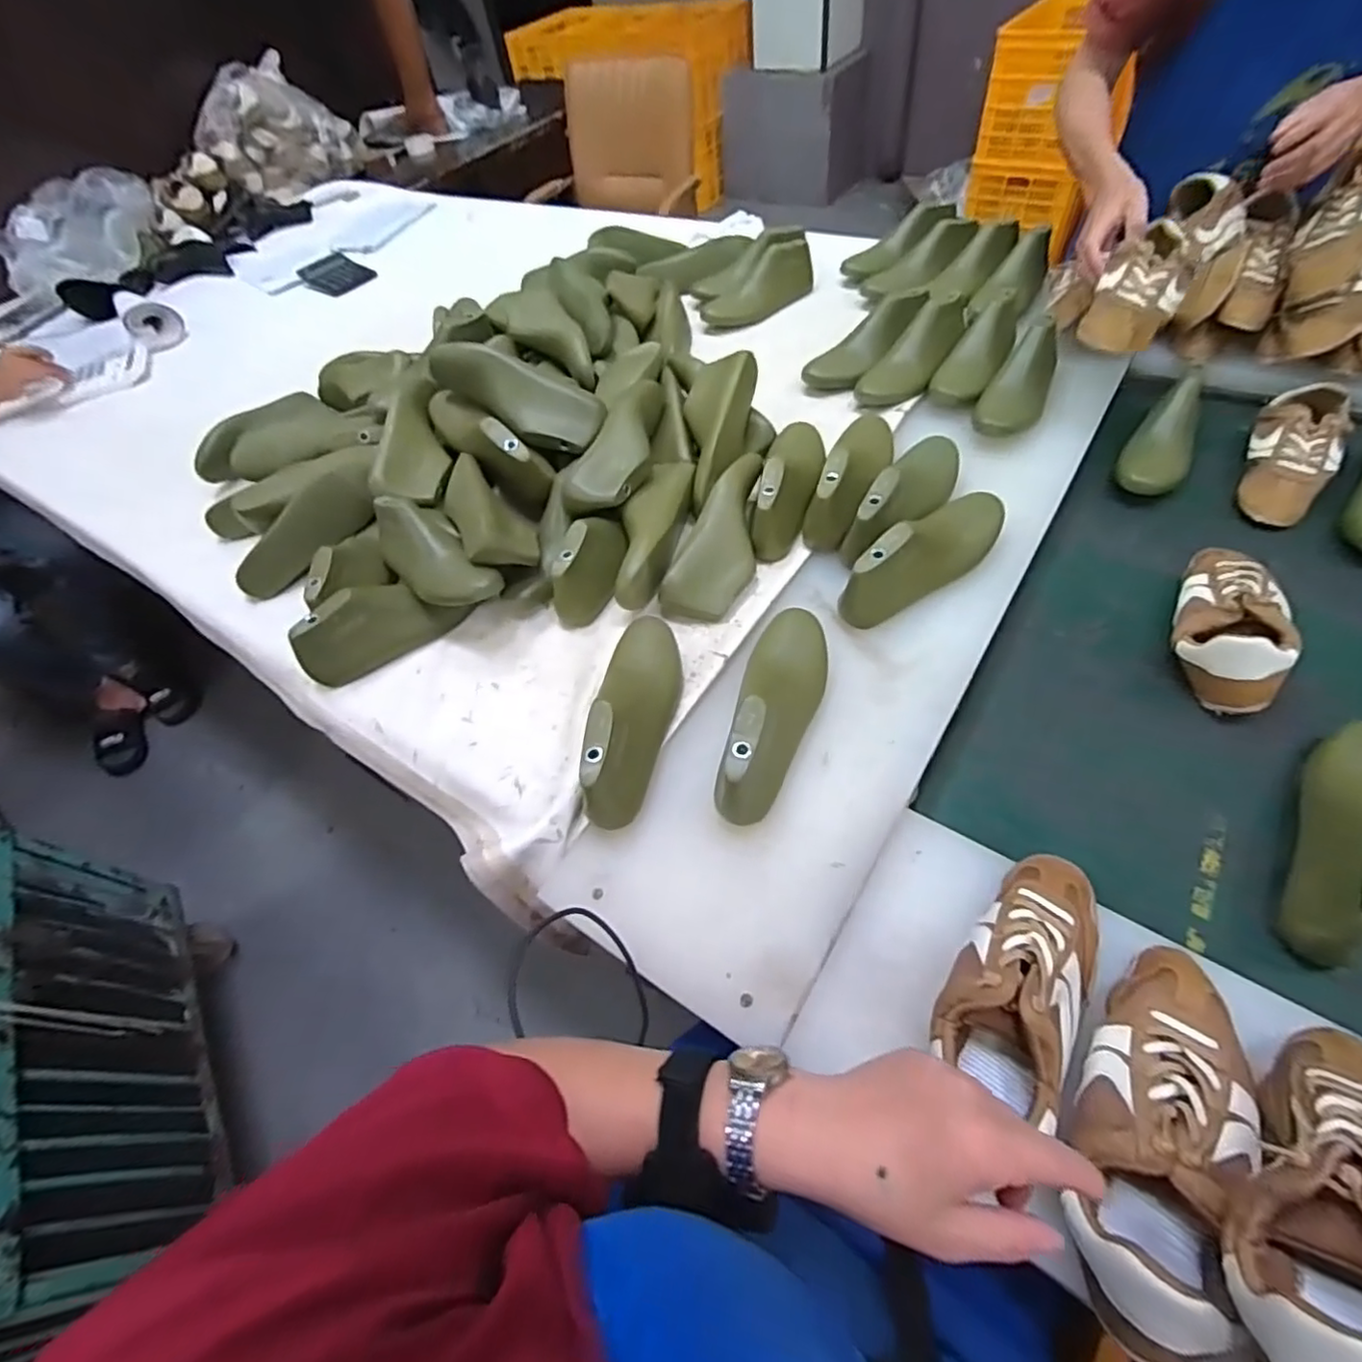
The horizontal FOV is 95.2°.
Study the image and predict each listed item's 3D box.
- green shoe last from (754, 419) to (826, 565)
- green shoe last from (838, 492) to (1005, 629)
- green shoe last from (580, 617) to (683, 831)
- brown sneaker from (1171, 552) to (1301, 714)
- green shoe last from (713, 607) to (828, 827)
[{"bbox_3d":[0.139,-0.267,0.793,0.074,0.082,0.246,4,56,13],"label":"green shoe last"},{"bbox_3d":[0.272,-0.147,0.683,0.238,0.078,0.063,-34,56,-14],"label":"green shoe last"},{"bbox_3d":[-0.046,0.022,0.621,0.074,0.093,0.239,0,55,9],"label":"green shoe last"},{"bbox_3d":[0.573,-0.067,0.651,0.082,0.070,0.208,17,60,21],"label":"brown sneaker"},{"bbox_3d":[0.092,0.016,0.593,0.079,0.082,0.248,9,57,15],"label":"green shoe last"}]

